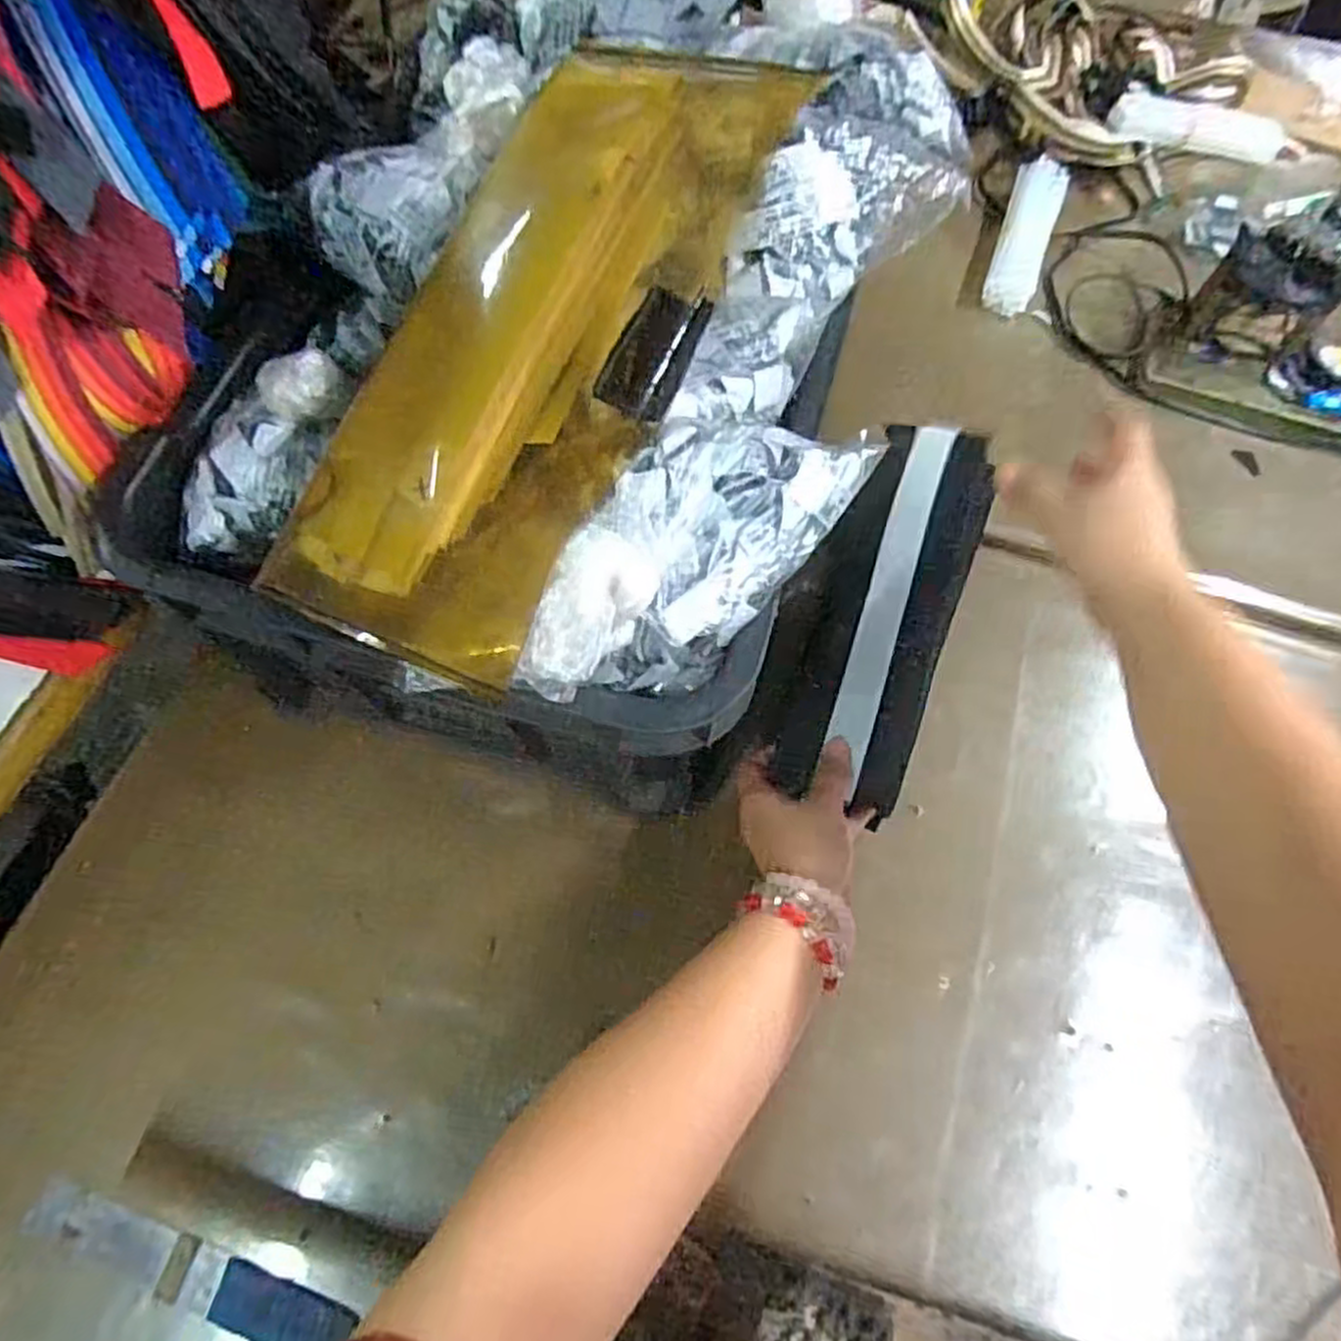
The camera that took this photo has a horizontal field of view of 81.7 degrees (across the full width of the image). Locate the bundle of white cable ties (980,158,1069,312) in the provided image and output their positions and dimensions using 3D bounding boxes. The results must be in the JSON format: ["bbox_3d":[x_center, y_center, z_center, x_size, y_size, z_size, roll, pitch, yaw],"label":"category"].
[{"bbox_3d":[0.344,-0.420,0.753,0.052,0.038,0.188,20,68,7],"label":"bundle of white cable ties"}]

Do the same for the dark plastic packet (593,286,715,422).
[{"bbox_3d":[-0.007,-0.148,0.360,0.031,0.021,0.067,22,69,9],"label":"dark plastic packet"}]

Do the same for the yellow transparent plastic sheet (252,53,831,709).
[{"bbox_3d":[-0.055,-0.179,0.398,0.144,0.078,0.377,26,86,5],"label":"yellow transparent plastic sheet"}]

